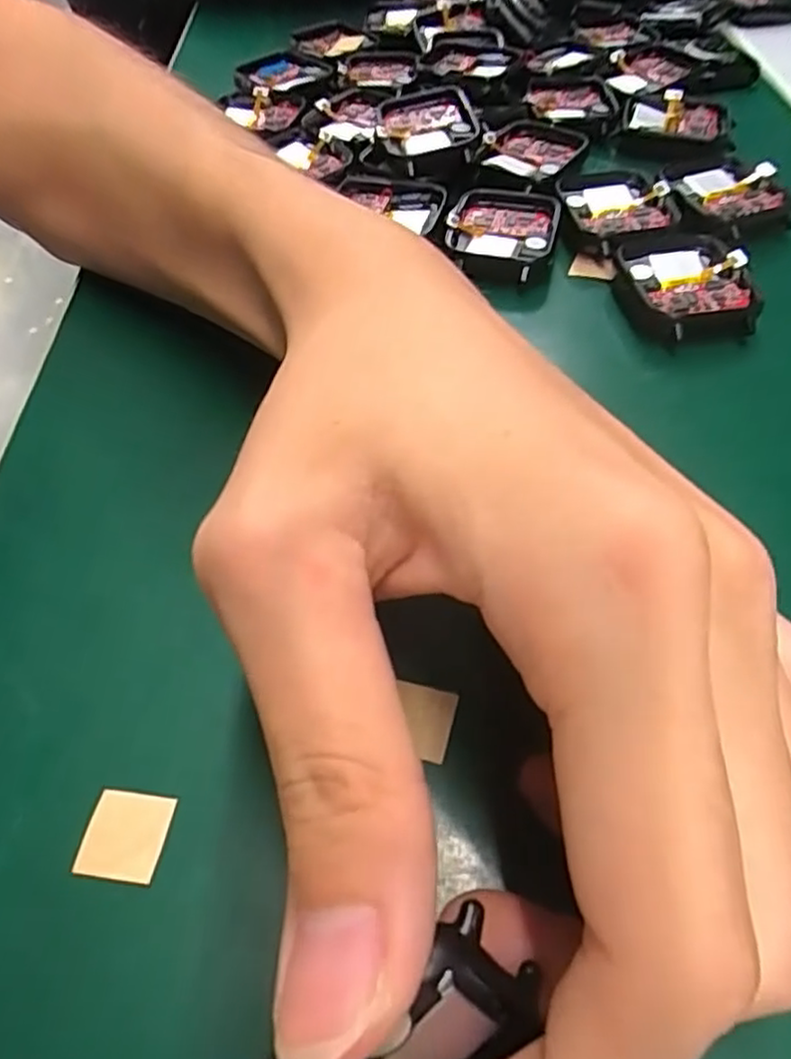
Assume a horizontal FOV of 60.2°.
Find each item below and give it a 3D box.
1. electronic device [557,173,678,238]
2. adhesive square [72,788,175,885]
[{"bbox_3d":[0.079,-0.117,0.246,0.036,0.008,0.035,-3,53,-2],"label":"electronic device"},{"bbox_3d":[-0.052,0.058,0.130,0.015,0.004,0.015,6,53,6],"label":"adhesive square"}]

